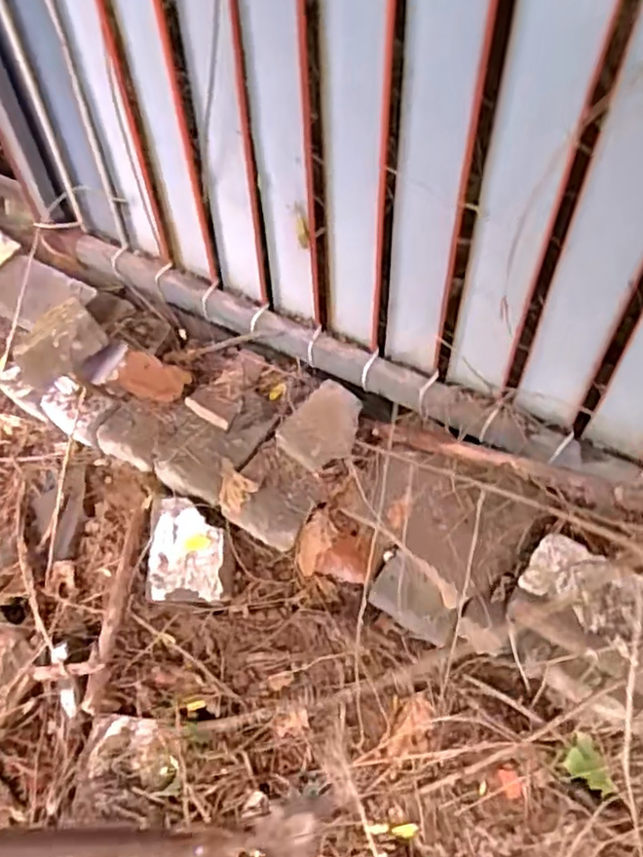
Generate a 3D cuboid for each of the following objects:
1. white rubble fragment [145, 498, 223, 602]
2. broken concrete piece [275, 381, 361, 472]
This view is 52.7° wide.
[{"bbox_3d":[-0.198,0.174,0.935,0.117,0.022,0.145,-4,78,14],"label":"white rubble fragment"},{"bbox_3d":[-0.004,-0.002,0.951,0.113,0.076,0.113,8,50,5],"label":"broken concrete piece"}]

